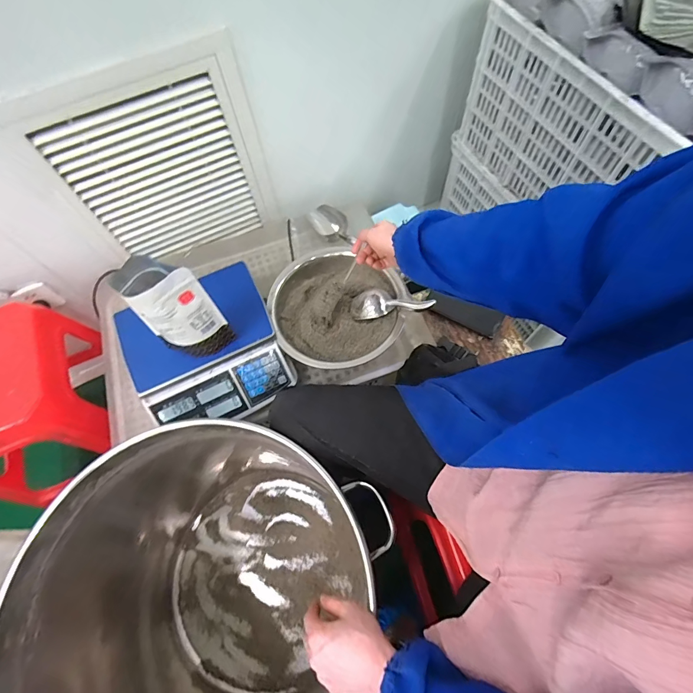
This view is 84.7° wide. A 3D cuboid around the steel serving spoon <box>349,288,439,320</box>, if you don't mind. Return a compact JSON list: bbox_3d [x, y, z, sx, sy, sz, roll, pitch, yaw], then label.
[{"bbox_3d":[0.088,-0.081,0.731,0.159,0.024,0.058,3,64,24],"label":"steel serving spoon"}]

